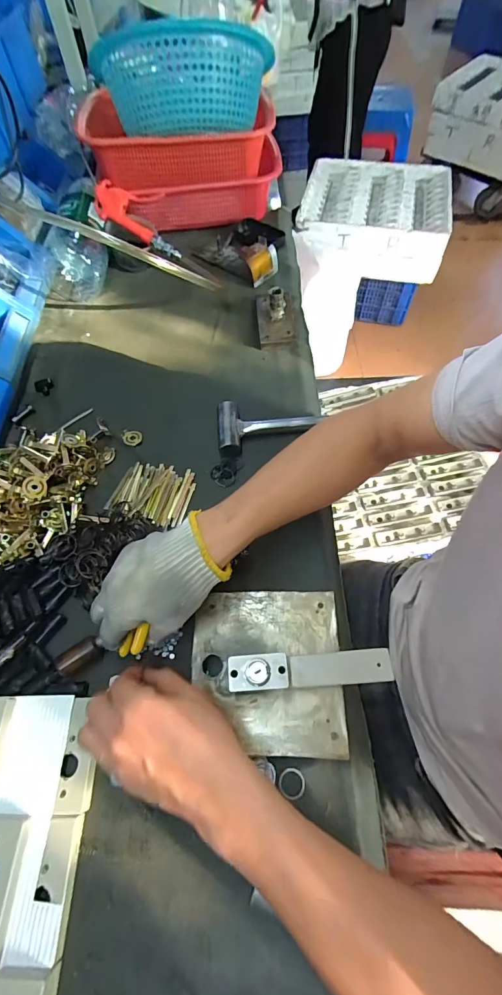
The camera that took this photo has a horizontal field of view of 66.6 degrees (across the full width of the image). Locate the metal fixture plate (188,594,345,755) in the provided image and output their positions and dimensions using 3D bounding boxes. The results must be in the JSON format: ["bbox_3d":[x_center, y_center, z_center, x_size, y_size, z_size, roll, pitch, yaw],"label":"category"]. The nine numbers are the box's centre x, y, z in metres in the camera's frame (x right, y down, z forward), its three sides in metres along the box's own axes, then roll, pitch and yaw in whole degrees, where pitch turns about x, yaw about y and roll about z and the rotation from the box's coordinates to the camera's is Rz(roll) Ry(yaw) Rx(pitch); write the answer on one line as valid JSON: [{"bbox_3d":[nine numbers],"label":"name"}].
[{"bbox_3d":[0.014,0.166,0.379,0.146,0.009,0.146,0,63,5],"label":"metal fixture plate"}]

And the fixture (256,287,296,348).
[{"bbox_3d":[0.043,-0.310,0.628,0.063,0.056,0.126,-3,61,0],"label":"fixture"}]

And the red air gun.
[{"bbox_3d":[-0.195,-0.515,0.704,0.195,0.041,0.093,41,67,0],"label":"red air gun"}]

